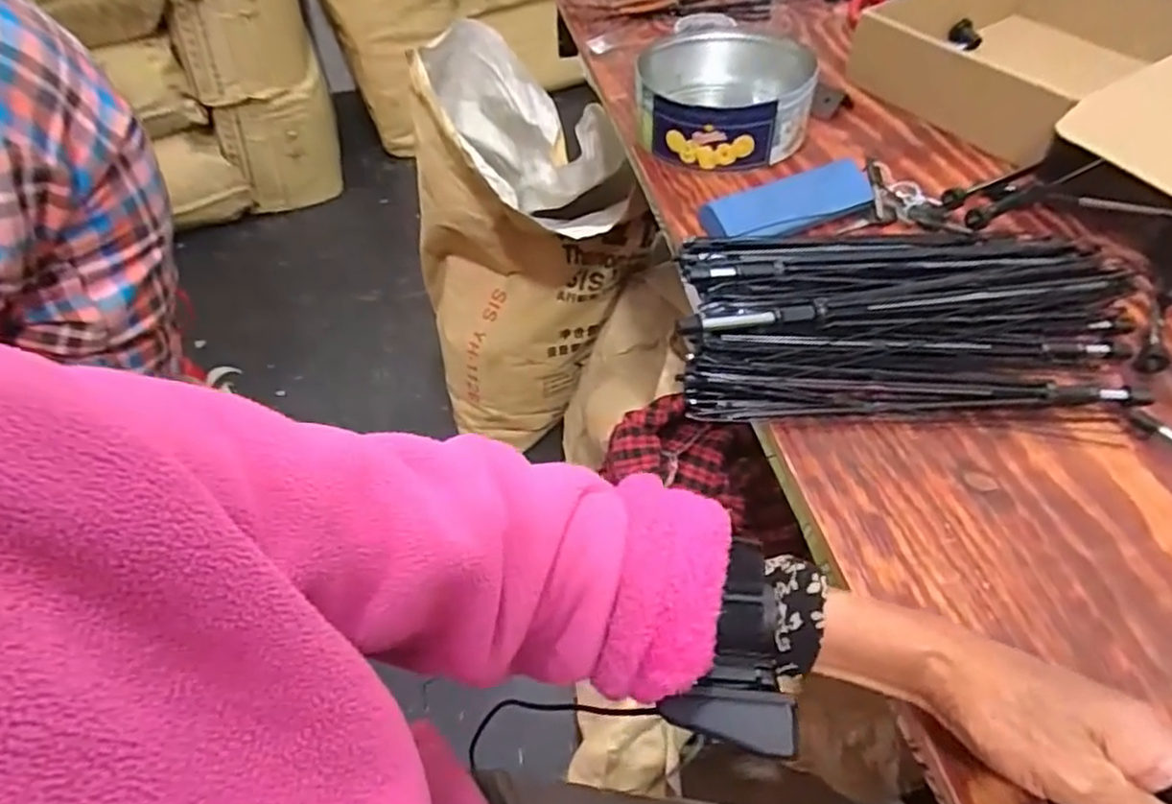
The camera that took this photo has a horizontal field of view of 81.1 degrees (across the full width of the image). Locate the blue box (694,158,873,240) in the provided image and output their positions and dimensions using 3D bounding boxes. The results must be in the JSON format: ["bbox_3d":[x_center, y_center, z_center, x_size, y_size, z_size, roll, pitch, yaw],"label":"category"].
[{"bbox_3d":[0.194,-0.184,0.647,0.158,0.032,0.054,-17,51,-12],"label":"blue box"}]

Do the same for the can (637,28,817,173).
[{"bbox_3d":[0.160,-0.359,0.798,0.193,0.075,0.235,3,52,10],"label":"can"}]

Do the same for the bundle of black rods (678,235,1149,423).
[{"bbox_3d":[0.247,-0.080,0.539,0.347,0.064,0.194,0,49,2],"label":"bundle of black rods"}]

